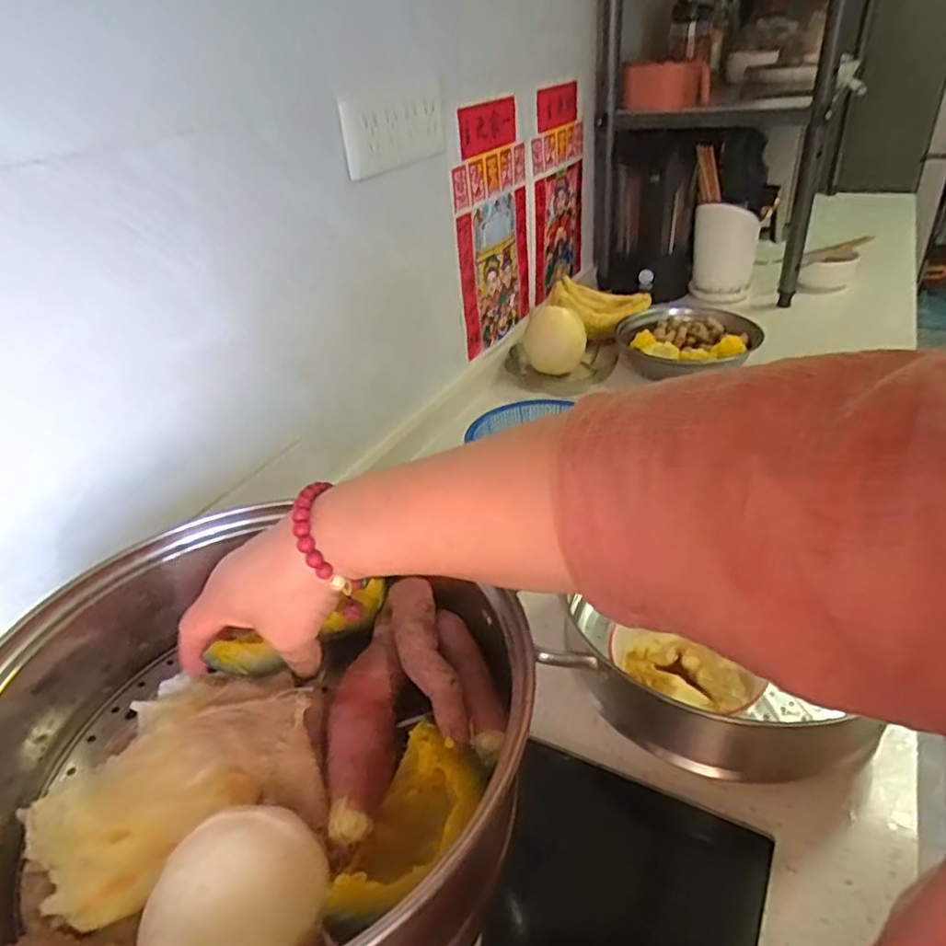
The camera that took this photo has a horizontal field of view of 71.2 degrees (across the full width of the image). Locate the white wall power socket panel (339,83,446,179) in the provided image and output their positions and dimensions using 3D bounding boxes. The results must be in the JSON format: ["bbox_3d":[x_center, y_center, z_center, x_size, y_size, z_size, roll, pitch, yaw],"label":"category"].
[{"bbox_3d":[-0.079,-0.384,0.735,0.013,0.074,0.191,16,39,29],"label":"white wall power socket panel"}]

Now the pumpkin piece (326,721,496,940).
[{"bbox_3d":[-0.030,0.156,0.289,0.048,0.031,0.090,14,38,26],"label":"pumpkin piece"}]

